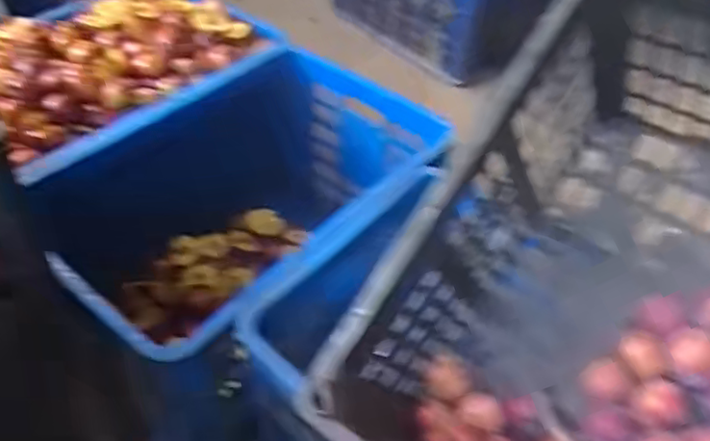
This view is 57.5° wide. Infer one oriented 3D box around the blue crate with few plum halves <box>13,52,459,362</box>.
[{"bbox_3d":[-0.150,0.007,0.926,0.362,0.320,0.523,35,53,27],"label":"blue crate with few plum halves"}]

